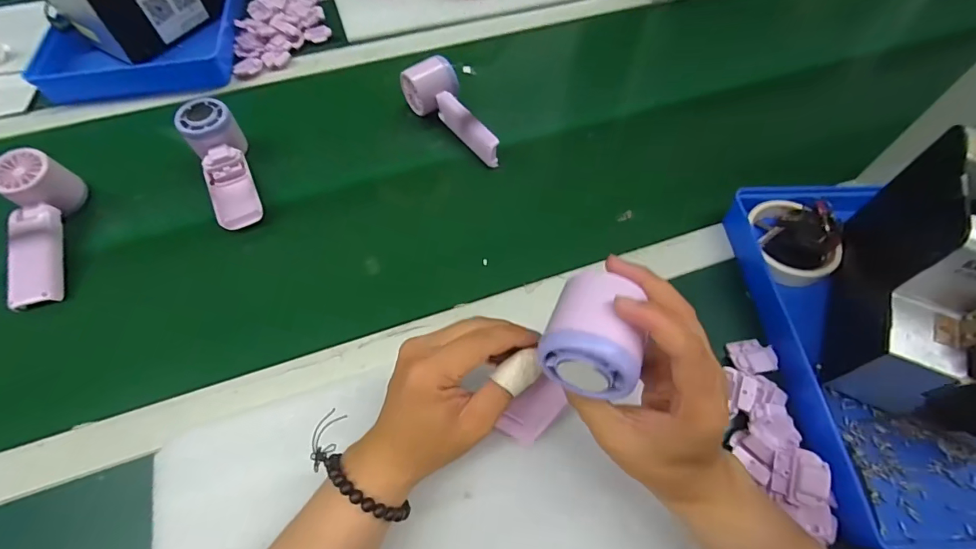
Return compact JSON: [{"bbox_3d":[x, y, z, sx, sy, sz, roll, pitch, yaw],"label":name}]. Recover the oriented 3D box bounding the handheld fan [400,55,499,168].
[{"bbox_3d":[-0.044,-0.187,0.530,0.061,0.052,0.150,-24,62,-15],"label":"handheld fan"}]

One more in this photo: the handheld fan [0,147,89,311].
[{"bbox_3d":[-0.454,-0.045,0.453,0.055,0.042,0.161,-12,76,-7],"label":"handheld fan"}]

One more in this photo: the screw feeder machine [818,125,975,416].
[{"bbox_3d":[0.371,0.006,0.344,0.134,0.141,0.187,23,61,13],"label":"screw feeder machine"}]

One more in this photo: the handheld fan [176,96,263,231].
[{"bbox_3d":[-0.290,-0.116,0.497,0.051,0.049,0.162,-23,75,-13],"label":"handheld fan"}]

